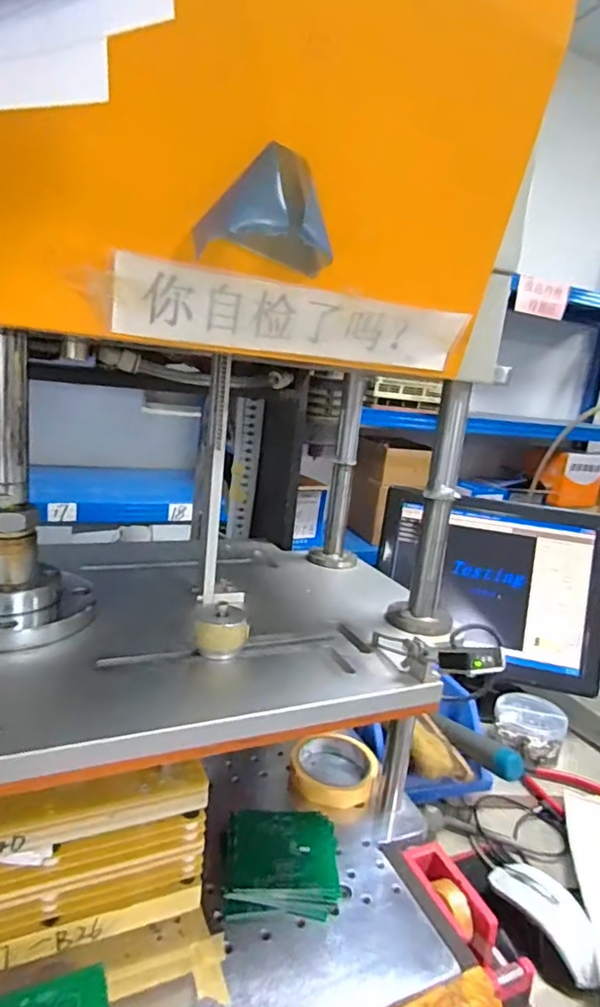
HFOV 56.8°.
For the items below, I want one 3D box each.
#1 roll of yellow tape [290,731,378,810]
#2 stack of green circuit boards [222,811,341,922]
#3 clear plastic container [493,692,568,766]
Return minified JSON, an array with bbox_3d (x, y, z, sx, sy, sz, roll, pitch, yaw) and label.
[{"bbox_3d":[0.036,0.286,0.598,0.090,0.029,0.090,6,14,-1],"label":"roll of yellow tape"},{"bbox_3d":[-0.015,0.304,0.476,0.097,0.020,0.091,5,14,-5],"label":"stack of green circuit boards"},{"bbox_3d":[0.327,0.319,0.794,0.095,0.057,0.075,13,15,25],"label":"clear plastic container"}]

